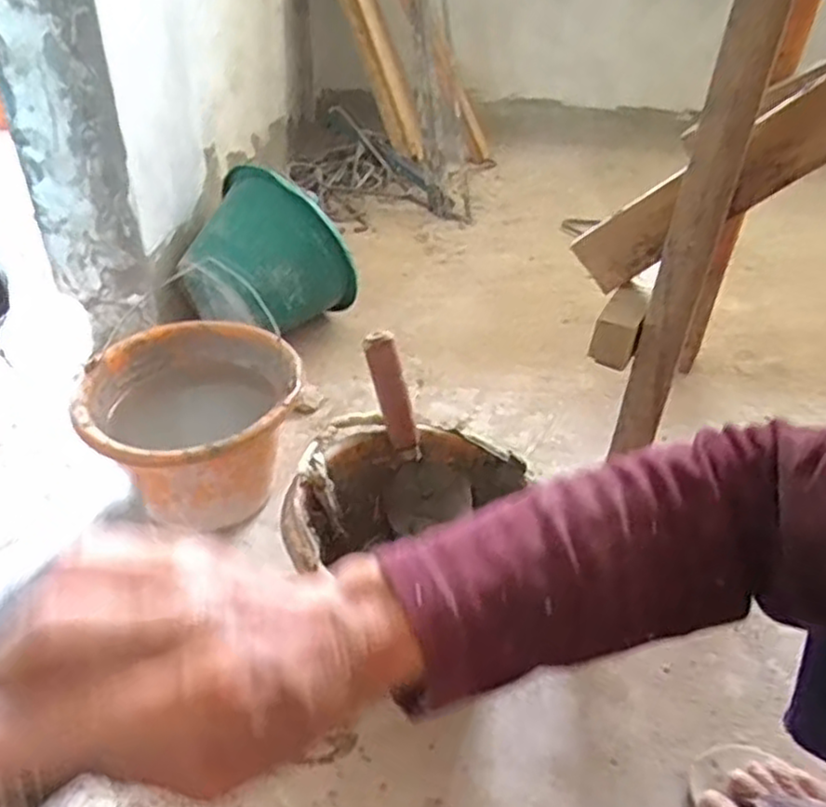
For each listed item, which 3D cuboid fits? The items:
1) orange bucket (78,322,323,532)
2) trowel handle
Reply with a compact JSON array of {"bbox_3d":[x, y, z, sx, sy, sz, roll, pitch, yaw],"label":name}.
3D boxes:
[{"bbox_3d":[-0.256,0.038,0.893,0.240,0.171,0.234,1,37,-1],"label":"orange bucket"},{"bbox_3d":[-0.017,-0.004,0.731,0.023,0.133,0.035,-29,22,-36],"label":"trowel handle"}]

